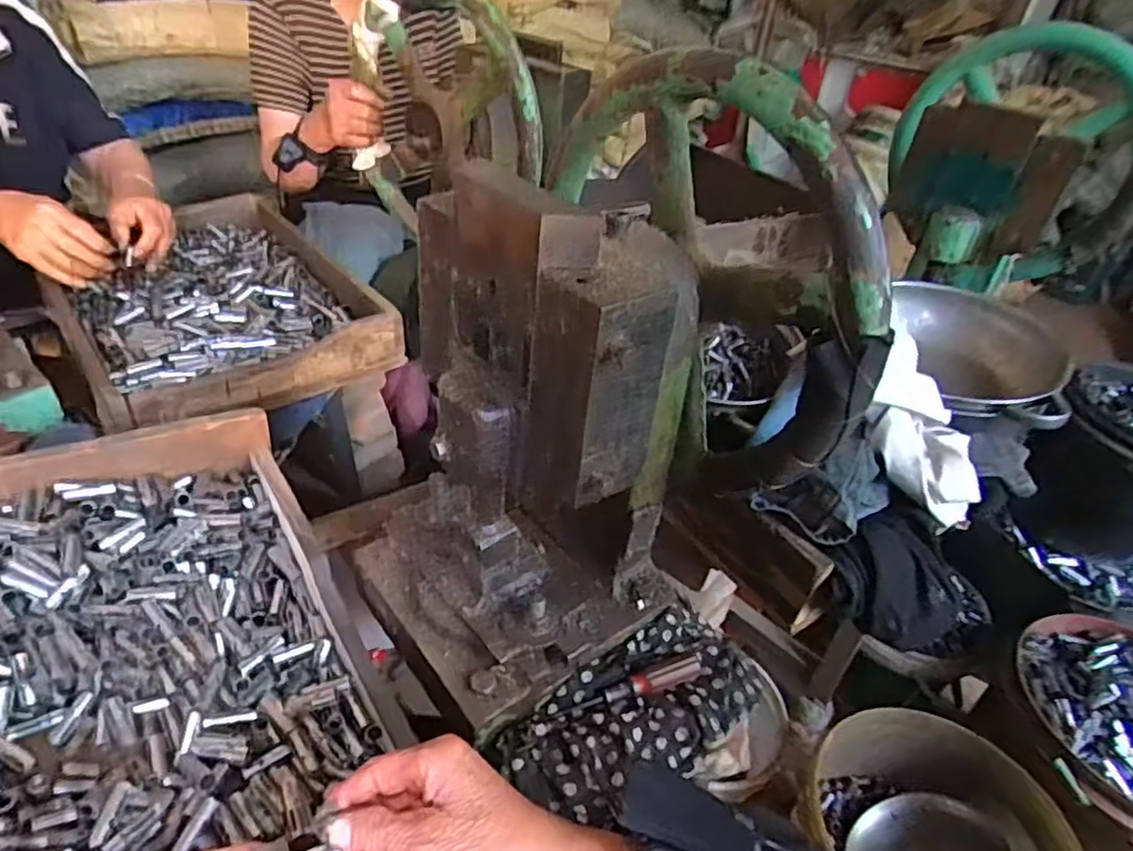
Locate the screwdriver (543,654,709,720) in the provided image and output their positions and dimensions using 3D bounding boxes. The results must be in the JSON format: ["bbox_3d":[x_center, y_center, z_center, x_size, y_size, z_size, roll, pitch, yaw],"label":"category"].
[{"bbox_3d":[0.051,0.214,0.557,0.133,0.021,0.019,-10,40,-22],"label":"screwdriver"}]

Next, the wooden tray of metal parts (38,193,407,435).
[{"bbox_3d":[-0.468,-0.170,0.892,0.313,0.070,0.457,-23,46,-34],"label":"wooden tray of metal parts"}]

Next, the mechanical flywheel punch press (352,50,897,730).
[{"bbox_3d":[0.004,-0.015,0.500,0.249,0.403,0.300,-24,47,-35],"label":"mechanical flywheel punch press"}]

